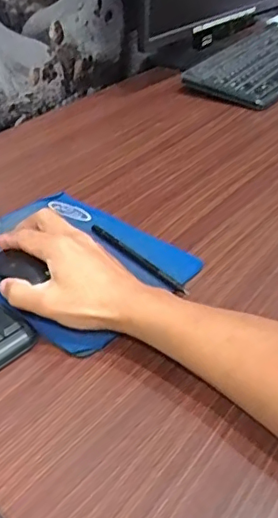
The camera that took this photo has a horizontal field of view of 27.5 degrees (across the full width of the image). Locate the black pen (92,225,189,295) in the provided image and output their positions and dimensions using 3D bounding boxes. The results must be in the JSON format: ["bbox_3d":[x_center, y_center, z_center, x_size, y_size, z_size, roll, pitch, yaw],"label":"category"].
[{"bbox_3d":[-0.001,-0.002,0.556,0.010,0.007,0.136,-26,44,-32],"label":"black pen"}]

